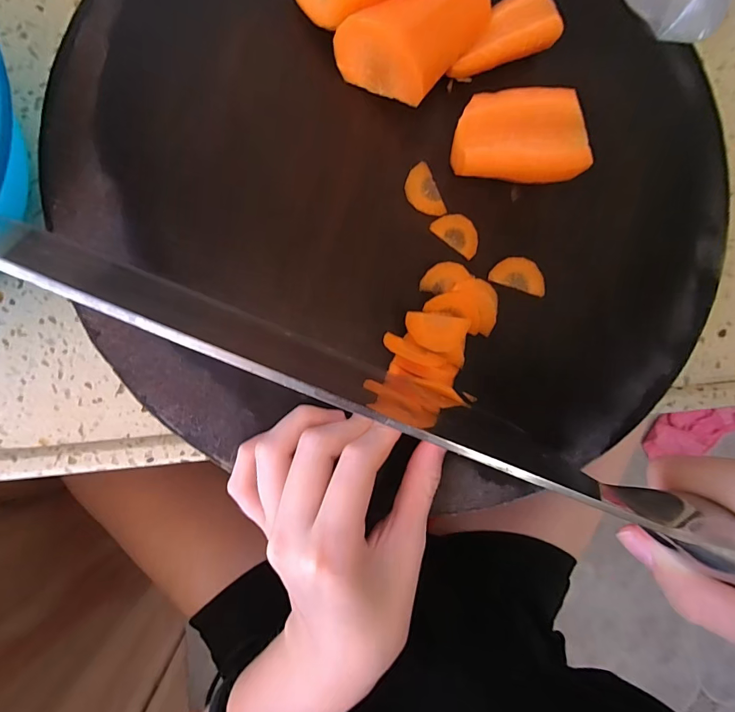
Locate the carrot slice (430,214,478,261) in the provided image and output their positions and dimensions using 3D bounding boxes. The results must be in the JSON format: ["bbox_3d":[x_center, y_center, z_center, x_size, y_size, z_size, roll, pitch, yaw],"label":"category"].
[{"bbox_3d":[0.045,-0.061,0.205,0.025,0.004,0.015,37,84,-4],"label":"carrot slice"}]

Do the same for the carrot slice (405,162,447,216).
[{"bbox_3d":[0.027,-0.081,0.204,0.016,0.004,0.027,-22,91,-7],"label":"carrot slice"}]

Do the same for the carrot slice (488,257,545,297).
[{"bbox_3d":[0.076,-0.041,0.207,0.028,0.004,0.016,18,86,-6],"label":"carrot slice"}]

